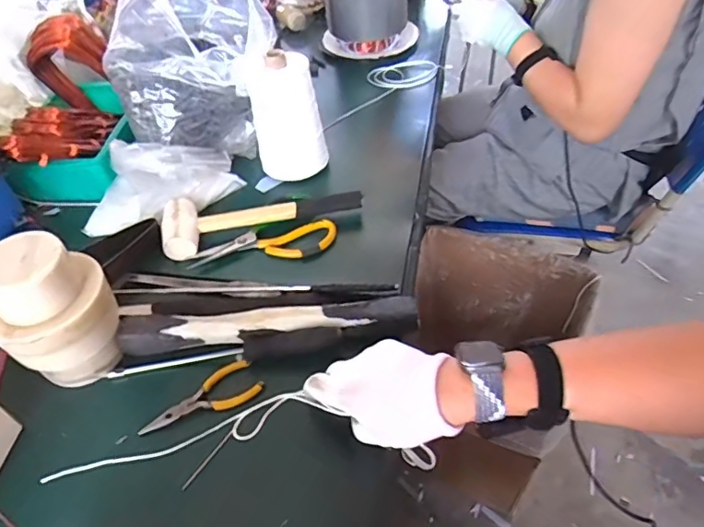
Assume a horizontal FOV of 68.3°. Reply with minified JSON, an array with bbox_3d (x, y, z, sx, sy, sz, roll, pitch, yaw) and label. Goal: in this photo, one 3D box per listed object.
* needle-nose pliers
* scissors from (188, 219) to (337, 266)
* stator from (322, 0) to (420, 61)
[{"bbox_3d":[-0.150,0.139,0.517,0.118,0.013,0.045,-27,50,-21],"label":"needle-nose pliers"},{"bbox_3d":[-0.111,-0.018,0.668,0.185,0.024,0.059,-13,46,-8],"label":"scissors"},{"bbox_3d":[0.030,-0.509,1.009,0.158,0.160,0.140,31,55,29],"label":"stator"}]

